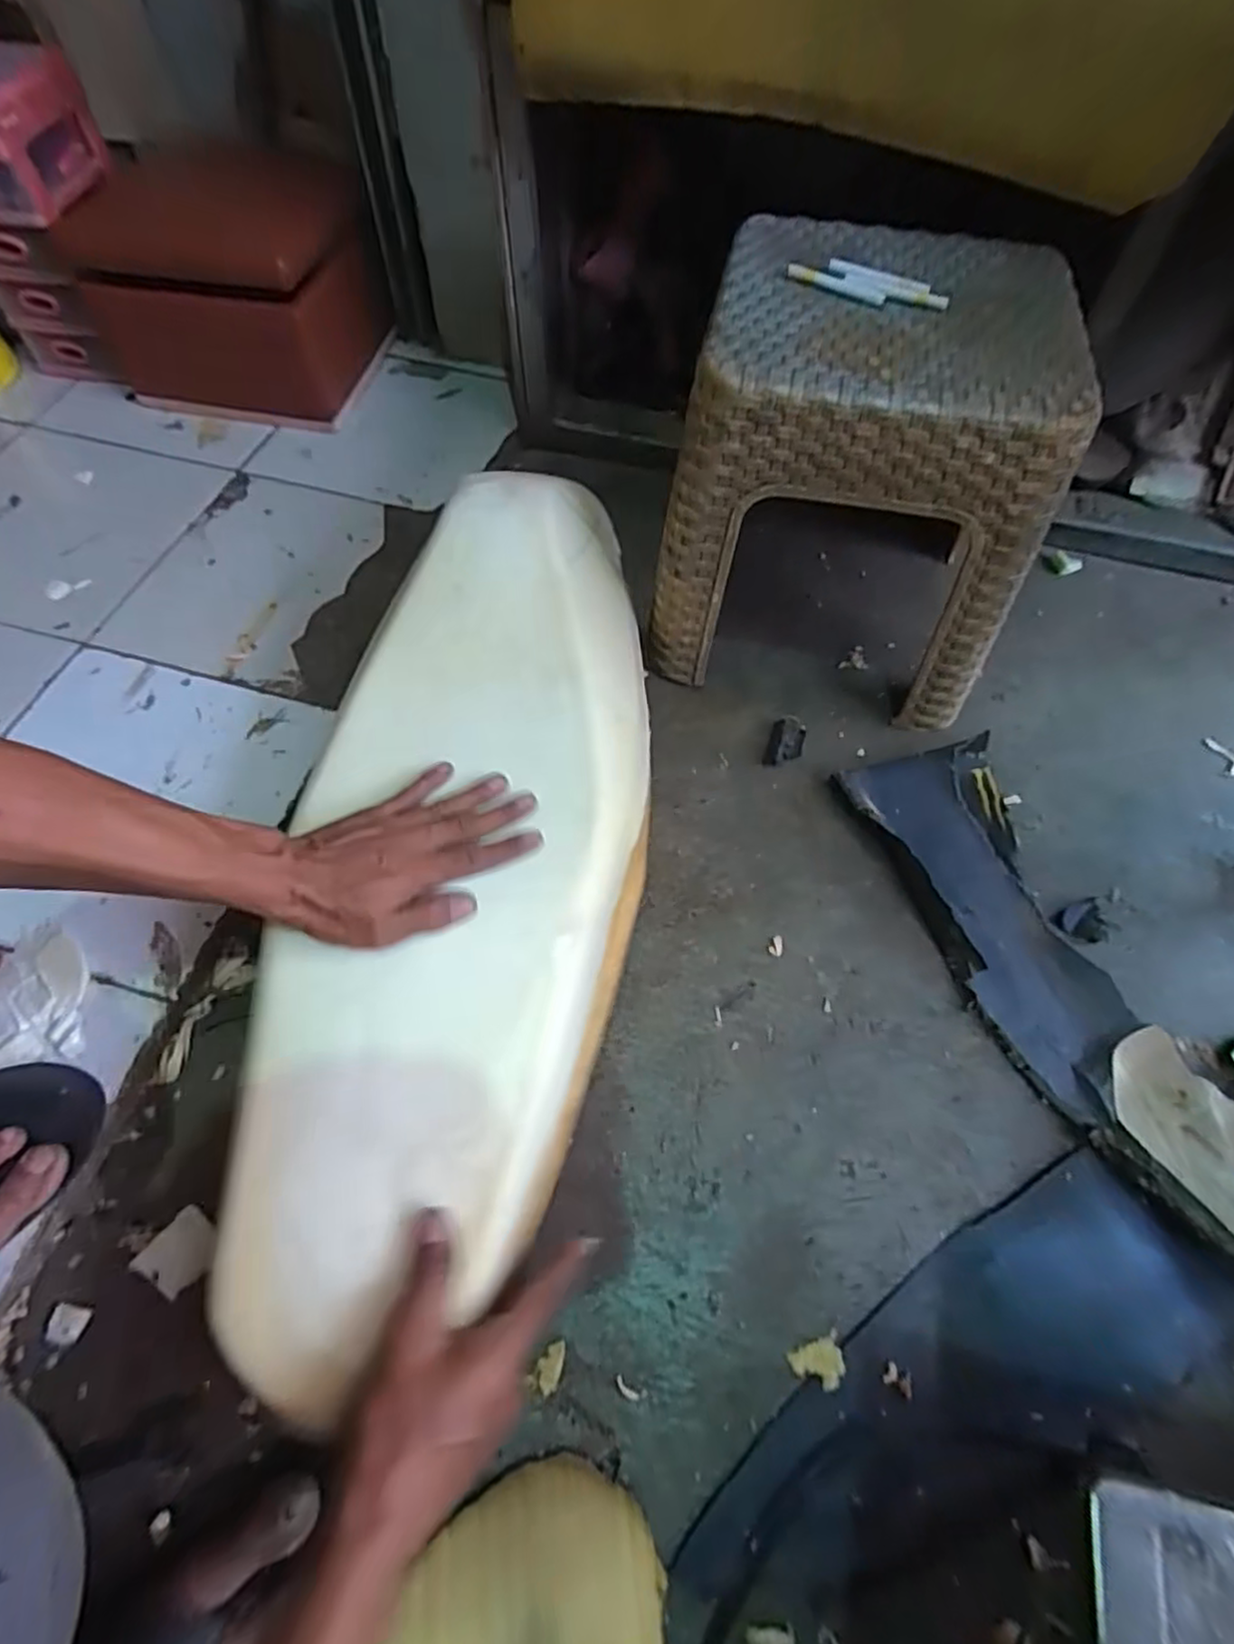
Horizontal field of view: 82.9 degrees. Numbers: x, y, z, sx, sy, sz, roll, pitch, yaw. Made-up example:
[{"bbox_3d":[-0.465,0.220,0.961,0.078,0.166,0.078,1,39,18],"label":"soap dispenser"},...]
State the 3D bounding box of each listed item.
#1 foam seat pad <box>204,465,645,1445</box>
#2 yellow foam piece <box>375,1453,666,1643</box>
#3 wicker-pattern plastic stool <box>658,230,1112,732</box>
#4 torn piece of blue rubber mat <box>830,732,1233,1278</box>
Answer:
[{"bbox_3d":[-0.118,0.018,0.519,0.260,0.114,0.640,6,65,1],"label":"foam seat pad"},{"bbox_3d":[-0.053,0.442,0.366,0.165,0.020,0.133,-23,48,-19],"label":"yellow foam piece"},{"bbox_3d":[0.216,-0.316,0.655,0.305,0.293,0.292,12,61,4],"label":"wicker-pattern plastic stool"},{"bbox_3d":[0.366,0.160,0.544,0.146,0.034,0.533,-16,63,-11],"label":"torn piece of blue rubber mat"}]

